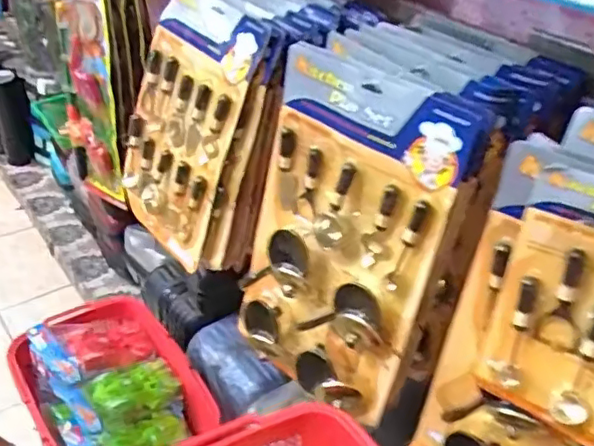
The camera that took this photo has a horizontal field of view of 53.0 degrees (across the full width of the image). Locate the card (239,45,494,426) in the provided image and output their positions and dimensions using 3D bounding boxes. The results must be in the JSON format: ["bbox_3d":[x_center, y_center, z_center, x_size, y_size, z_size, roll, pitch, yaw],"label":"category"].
[{"bbox_3d":[0.047,0.018,0.812,0.285,0.446,0.057,33,30,32],"label":"card"}]

